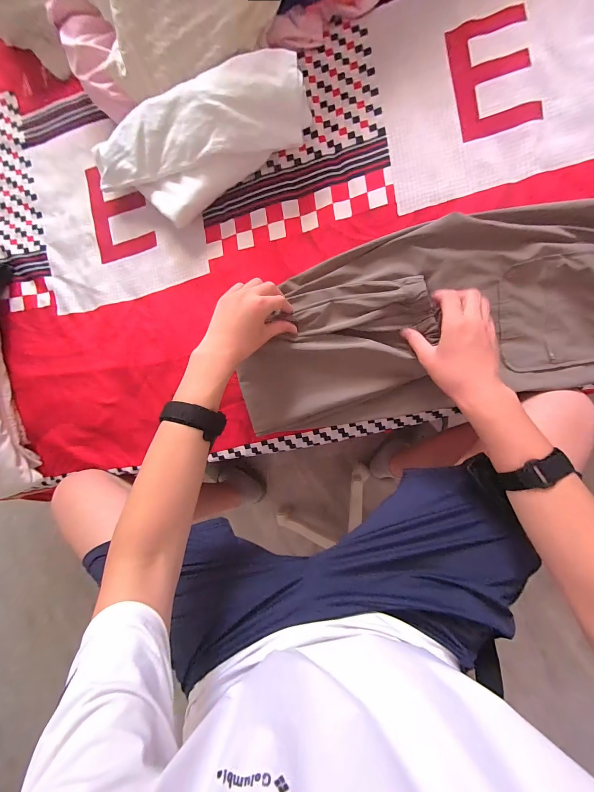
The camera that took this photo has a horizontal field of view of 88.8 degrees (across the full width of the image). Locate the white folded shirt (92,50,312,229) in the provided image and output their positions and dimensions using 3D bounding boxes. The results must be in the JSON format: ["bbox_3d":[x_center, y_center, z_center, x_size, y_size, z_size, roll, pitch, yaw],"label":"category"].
[{"bbox_3d":[-0.145,-0.345,0.443,0.330,0.089,0.145,-11,92,10],"label":"white folded shirt"}]

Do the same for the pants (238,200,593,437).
[{"bbox_3d":[0.228,-0.108,0.432,0.662,0.063,0.256,-11,103,12],"label":"pants"}]

